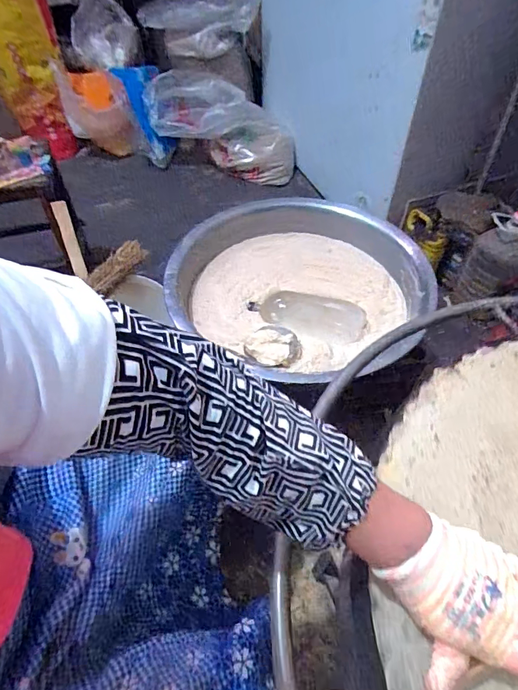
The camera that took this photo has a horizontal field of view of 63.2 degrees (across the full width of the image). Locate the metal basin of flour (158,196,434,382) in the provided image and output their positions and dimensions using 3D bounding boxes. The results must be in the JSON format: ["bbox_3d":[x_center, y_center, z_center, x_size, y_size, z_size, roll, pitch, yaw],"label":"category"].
[{"bbox_3d":[0.089,-0.143,0.913,0.516,0.162,0.455,24,55,18],"label":"metal basin of flour"}]

